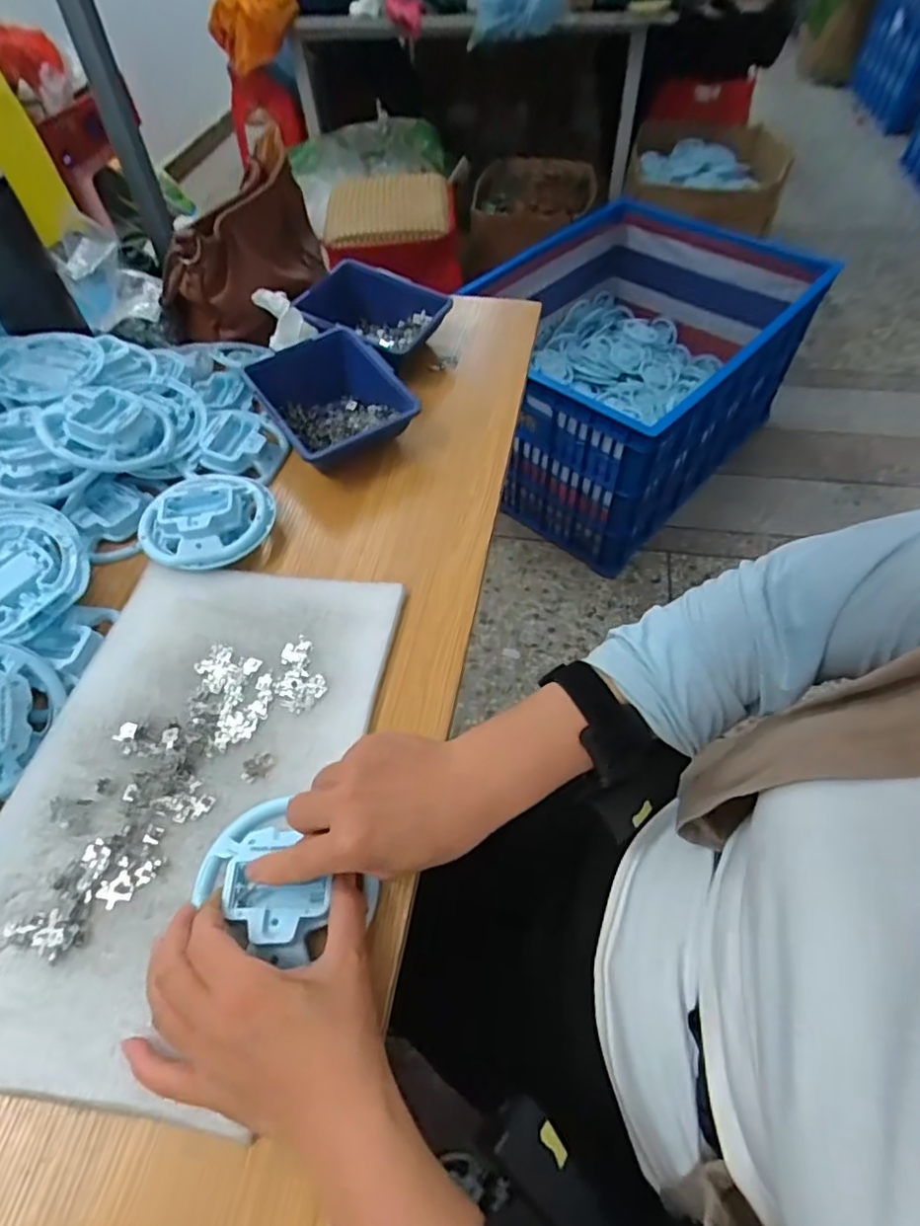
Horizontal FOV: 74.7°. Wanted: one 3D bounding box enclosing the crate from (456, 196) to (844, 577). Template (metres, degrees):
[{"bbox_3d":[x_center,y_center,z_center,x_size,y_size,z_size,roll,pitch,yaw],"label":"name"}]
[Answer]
[{"bbox_3d":[0.397,-0.588,1.505,0.769,0.439,0.619,-37,62,-23],"label":"crate"}]

